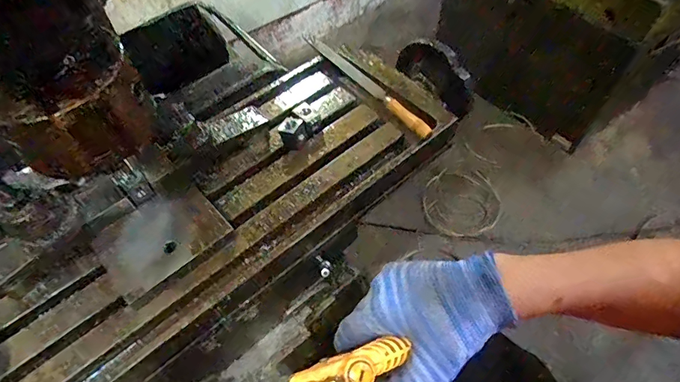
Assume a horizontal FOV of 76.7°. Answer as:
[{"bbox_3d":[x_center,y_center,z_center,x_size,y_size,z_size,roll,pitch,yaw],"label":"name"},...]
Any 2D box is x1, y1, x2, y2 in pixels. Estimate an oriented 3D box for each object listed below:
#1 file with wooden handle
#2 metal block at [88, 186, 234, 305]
[{"bbox_3d":[0.032,-0.165,0.632,0.023,0.022,0.286,-33,59,-20],"label":"file with wooden handle"},{"bbox_3d":[-0.200,0.050,0.479,0.127,0.013,0.093,-38,61,-22],"label":"metal block"}]

